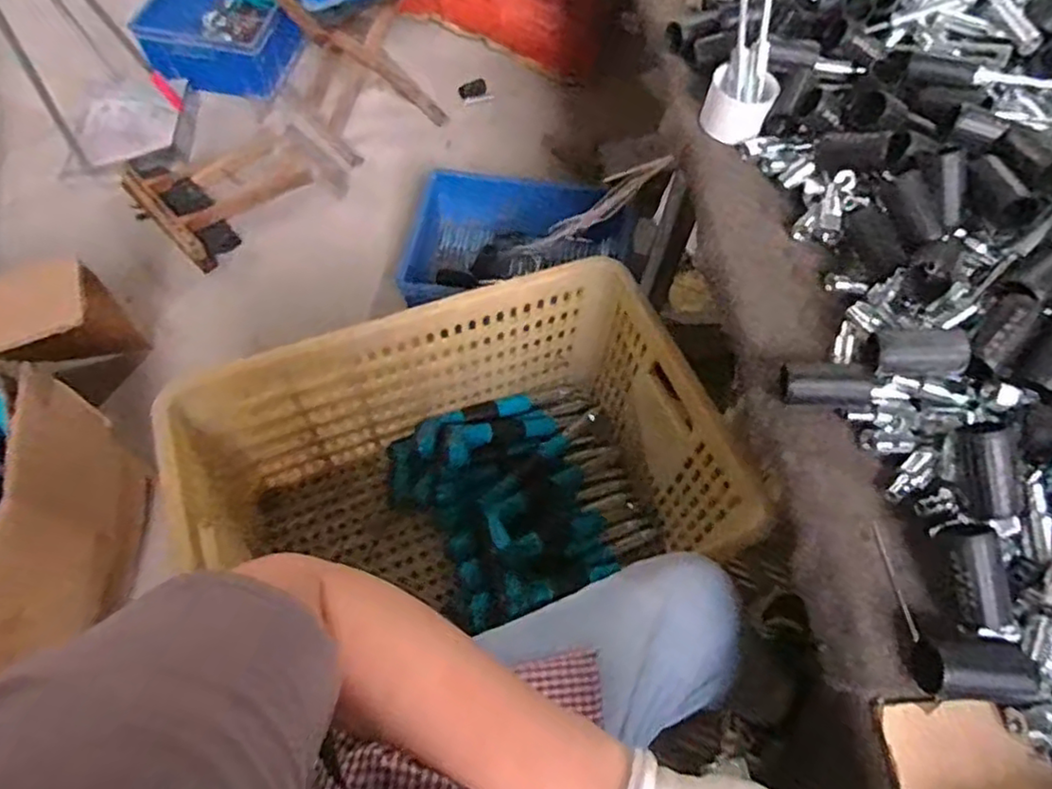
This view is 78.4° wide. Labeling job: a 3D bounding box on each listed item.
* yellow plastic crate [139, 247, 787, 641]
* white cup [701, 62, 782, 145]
[{"bbox_3d":[-0.085,0.134,0.903,0.619,0.333,0.397,-20,64,-13],"label":"yellow plastic crate"},{"bbox_3d":[0.213,-0.291,0.652,0.065,0.044,0.057,22,62,9],"label":"white cup"}]

